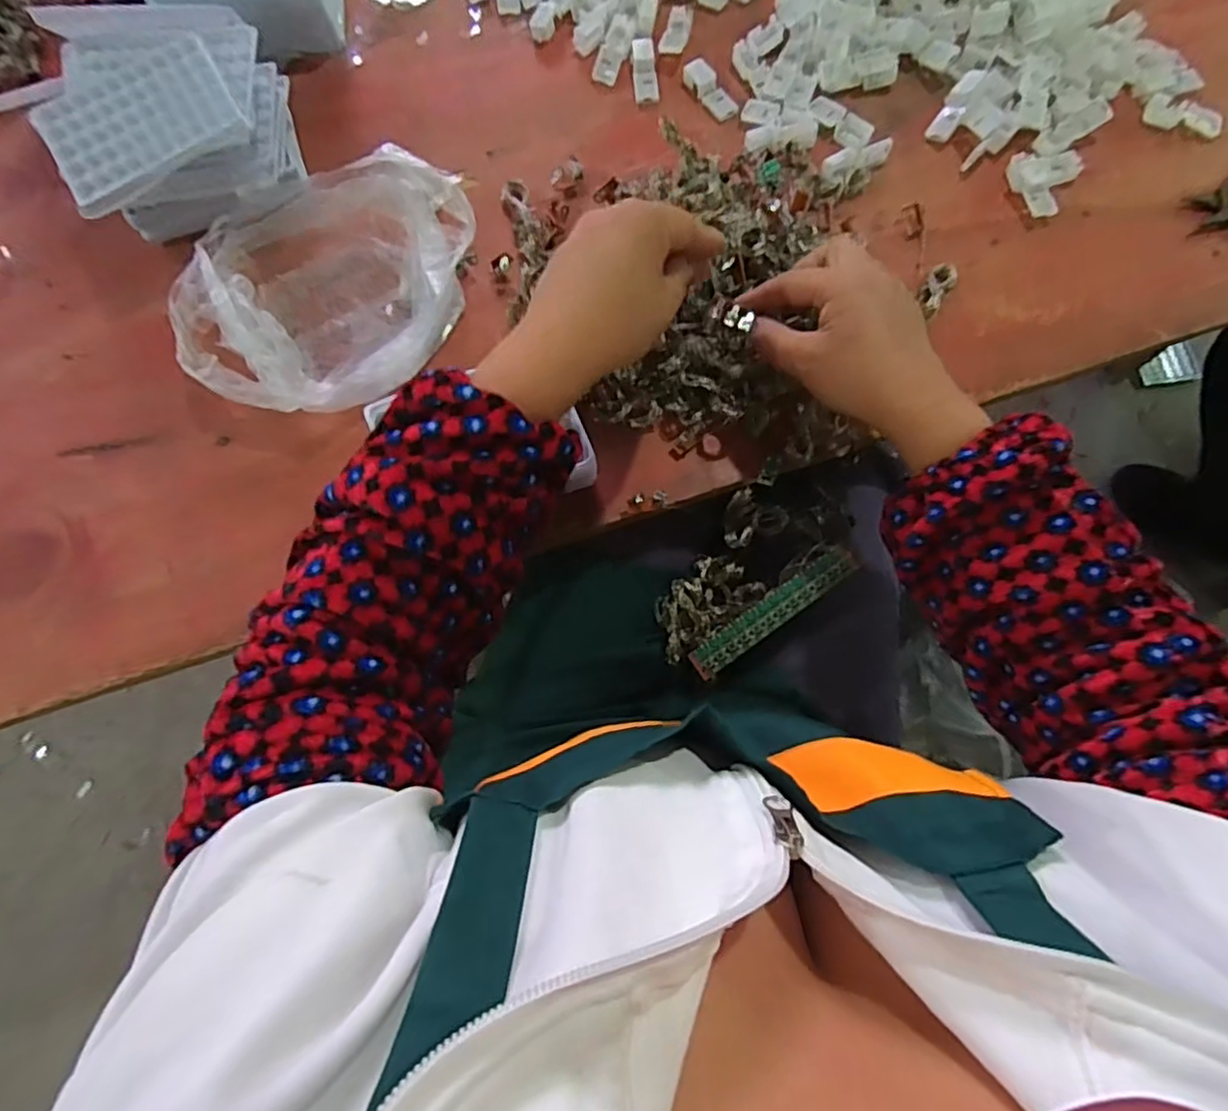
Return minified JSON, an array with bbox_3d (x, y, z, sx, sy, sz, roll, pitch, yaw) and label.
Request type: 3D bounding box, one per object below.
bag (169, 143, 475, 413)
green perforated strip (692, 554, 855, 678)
[{"bbox_3d":[-0.194,-0.187,0.443,0.150,0.056,0.196,30,80,7],"label":"bag"},{"bbox_3d":[0.107,0.038,0.434,0.126,0.007,0.023,-39,62,3],"label":"green perforated strip"}]

